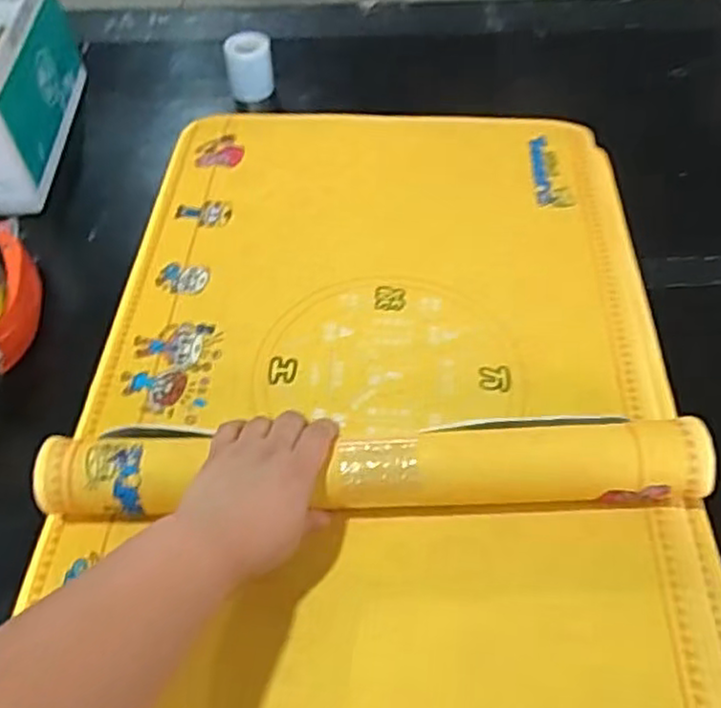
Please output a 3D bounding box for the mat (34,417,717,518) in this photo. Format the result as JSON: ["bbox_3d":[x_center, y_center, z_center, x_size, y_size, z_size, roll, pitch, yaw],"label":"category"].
[{"bbox_3d":[0.011,0.086,0.535,0.502,0.046,0.061,-1,52,-2],"label":"mat"}]

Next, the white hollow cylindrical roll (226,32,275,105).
[{"bbox_3d":[-0.148,-0.385,0.949,0.062,0.077,0.048,-9,53,-6],"label":"white hollow cylindrical roll"}]

